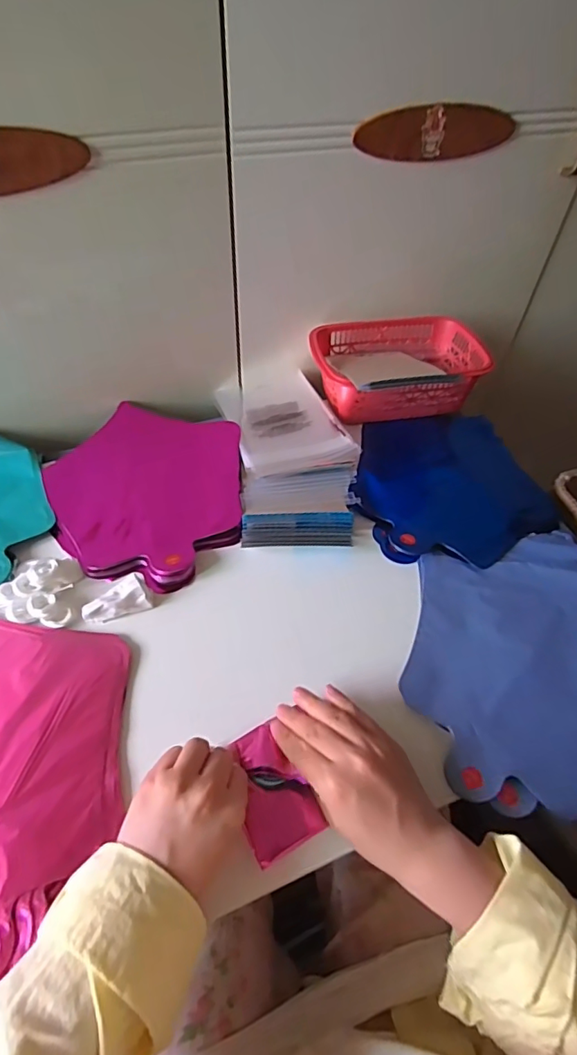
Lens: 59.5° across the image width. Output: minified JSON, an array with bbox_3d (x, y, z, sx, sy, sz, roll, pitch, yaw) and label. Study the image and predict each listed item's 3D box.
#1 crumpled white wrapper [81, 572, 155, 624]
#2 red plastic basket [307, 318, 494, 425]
[{"bbox_3d":[-0.160,0.064,0.466,0.060,0.015,0.039,-21,54,-17],"label":"crumpled white wrapper"},{"bbox_3d":[0.138,-0.213,0.664,0.218,0.063,0.151,-10,52,-9],"label":"red plastic basket"}]

